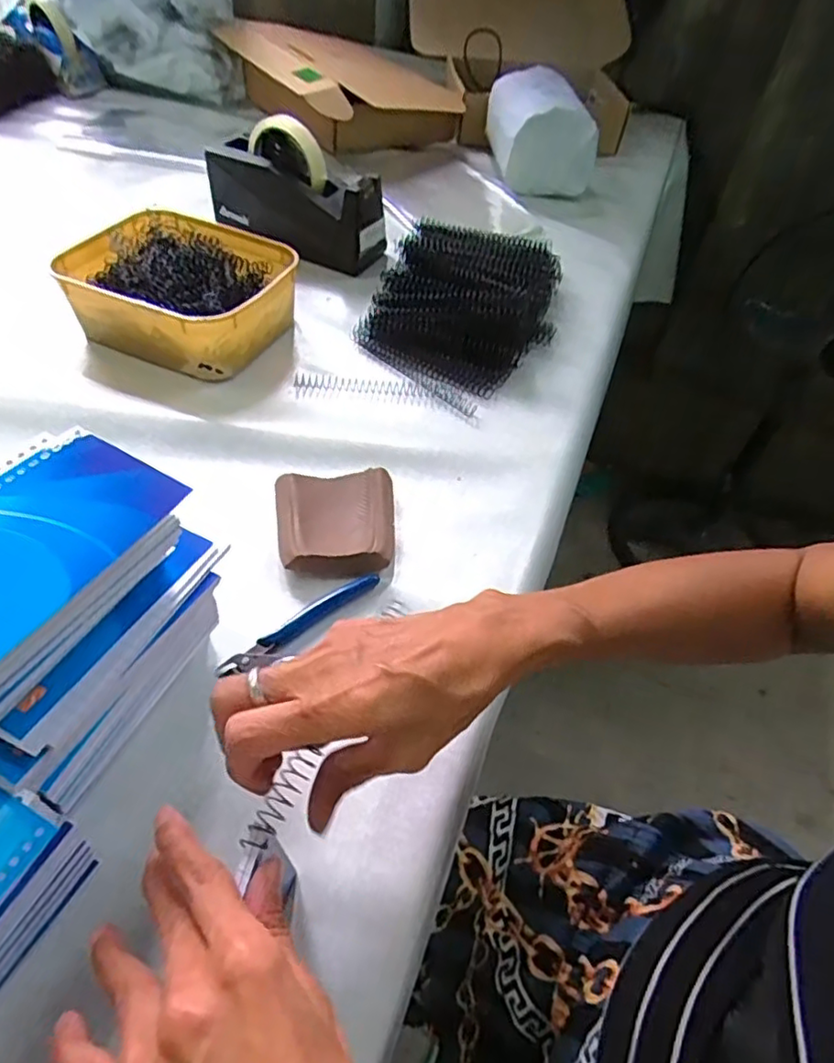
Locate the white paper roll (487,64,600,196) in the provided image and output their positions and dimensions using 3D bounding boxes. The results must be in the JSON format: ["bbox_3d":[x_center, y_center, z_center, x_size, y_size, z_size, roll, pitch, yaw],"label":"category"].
[{"bbox_3d":[0.178,-0.589,0.900,0.135,0.110,0.196,-2,50,-7],"label":"white paper roll"}]

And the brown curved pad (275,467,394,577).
[{"bbox_3d":[-0.060,-0.007,0.459,0.085,0.022,0.092,-4,50,-9],"label":"brown curved pad"}]

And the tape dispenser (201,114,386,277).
[{"bbox_3d":[-0.139,-0.389,0.706,0.207,0.116,0.067,22,51,12],"label":"tape dispenser"}]

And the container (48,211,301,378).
[{"bbox_3d":[-0.227,-0.235,0.602,0.195,0.065,0.157,21,51,11],"label":"container"}]

